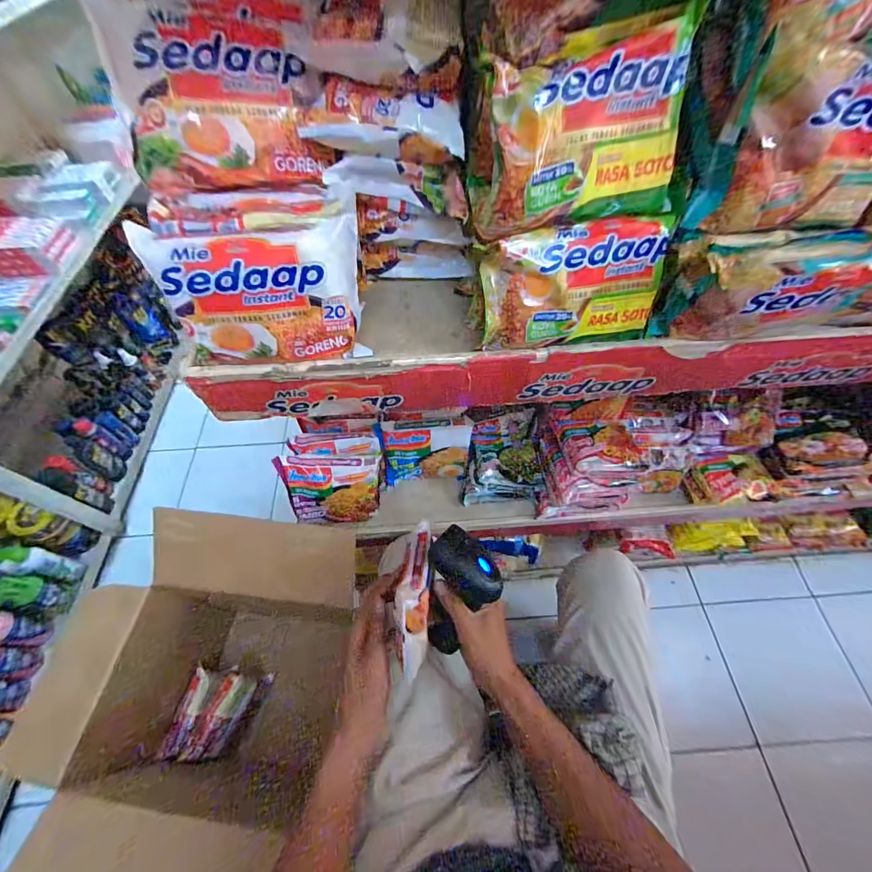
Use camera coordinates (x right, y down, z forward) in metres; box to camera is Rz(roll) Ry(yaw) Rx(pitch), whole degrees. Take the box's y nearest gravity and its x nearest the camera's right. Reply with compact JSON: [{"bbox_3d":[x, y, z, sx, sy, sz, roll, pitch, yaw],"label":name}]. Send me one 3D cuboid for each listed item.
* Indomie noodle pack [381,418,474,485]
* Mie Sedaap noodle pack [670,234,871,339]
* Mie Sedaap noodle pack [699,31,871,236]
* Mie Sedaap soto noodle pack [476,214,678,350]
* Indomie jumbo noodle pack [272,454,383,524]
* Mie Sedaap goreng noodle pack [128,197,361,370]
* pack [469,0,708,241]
[{"bbox_3d":[-0.014,0.029,0.665,0.145,0.125,0.023,-2,31,-1],"label":"Indomie noodle pack"},{"bbox_3d":[0.250,-0.112,0.287,0.129,0.080,0.045,-3,58,0],"label":"Mie Sedaap noodle pack"},{"bbox_3d":[0.253,-0.187,0.249,0.129,0.093,0.035,-3,41,4],"label":"Mie Sedaap noodle pack"},{"bbox_3d":[0.106,-0.116,0.304,0.136,0.089,0.030,-4,31,-1],"label":"Mie Sedaap soto noodle pack"},{"bbox_3d":[-0.165,0.091,0.617,0.149,0.124,0.023,0,26,-6],"label":"Indomie jumbo noodle pack"},{"bbox_3d":[-0.123,-0.109,0.293,0.134,0.104,0.037,-8,40,-7],"label":"Mie Sedaap goreng noodle pack"},{"bbox_3d":[0.093,-0.198,0.259,0.131,0.103,0.030,-8,29,-5],"label":"pack"}]

